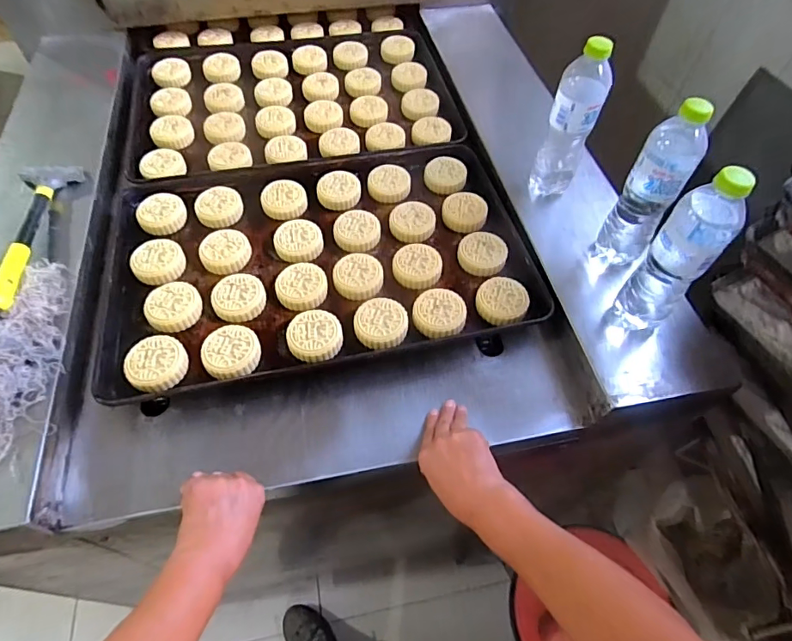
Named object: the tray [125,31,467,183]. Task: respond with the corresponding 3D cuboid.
[{"bbox_3d":[-0.203,-0.442,0.950,0.601,0.040,0.423,-9,57,-7],"label":"tray"}]

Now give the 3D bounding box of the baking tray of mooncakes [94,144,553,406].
[{"bbox_3d":[-0.116,-0.101,0.730,0.583,0.045,0.382,-11,58,-8],"label":"baking tray of mooncakes"}]

